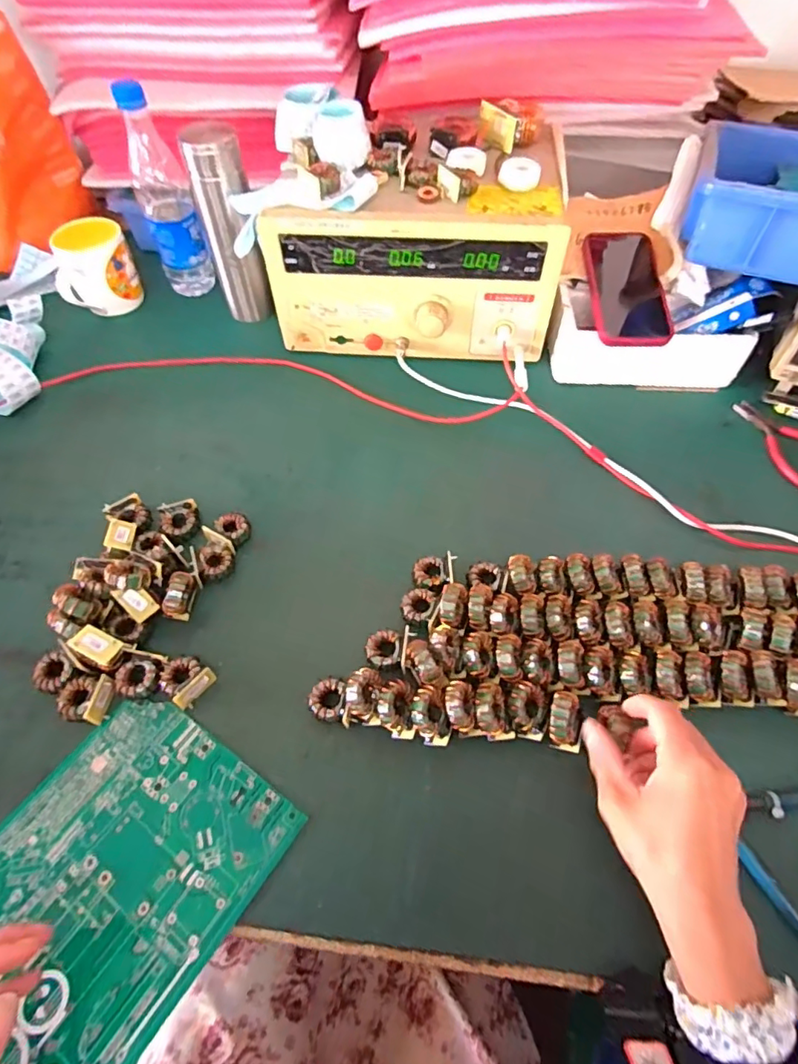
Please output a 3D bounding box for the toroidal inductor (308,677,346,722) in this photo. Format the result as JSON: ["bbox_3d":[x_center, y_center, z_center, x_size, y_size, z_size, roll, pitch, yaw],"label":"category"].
[{"bbox_3d":[-0.057,0.136,0.430,0.028,0.019,0.034,1,56,1],"label":"toroidal inductor"}]

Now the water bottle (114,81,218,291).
[{"bbox_3d":[-0.292,-0.415,0.669,0.061,0.232,0.065,-22,59,-13],"label":"water bottle"}]

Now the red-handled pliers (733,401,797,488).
[{"bbox_3d":[0.420,-0.102,0.589,0.068,0.016,0.122,-29,61,-17],"label":"red-handled pliers"}]

